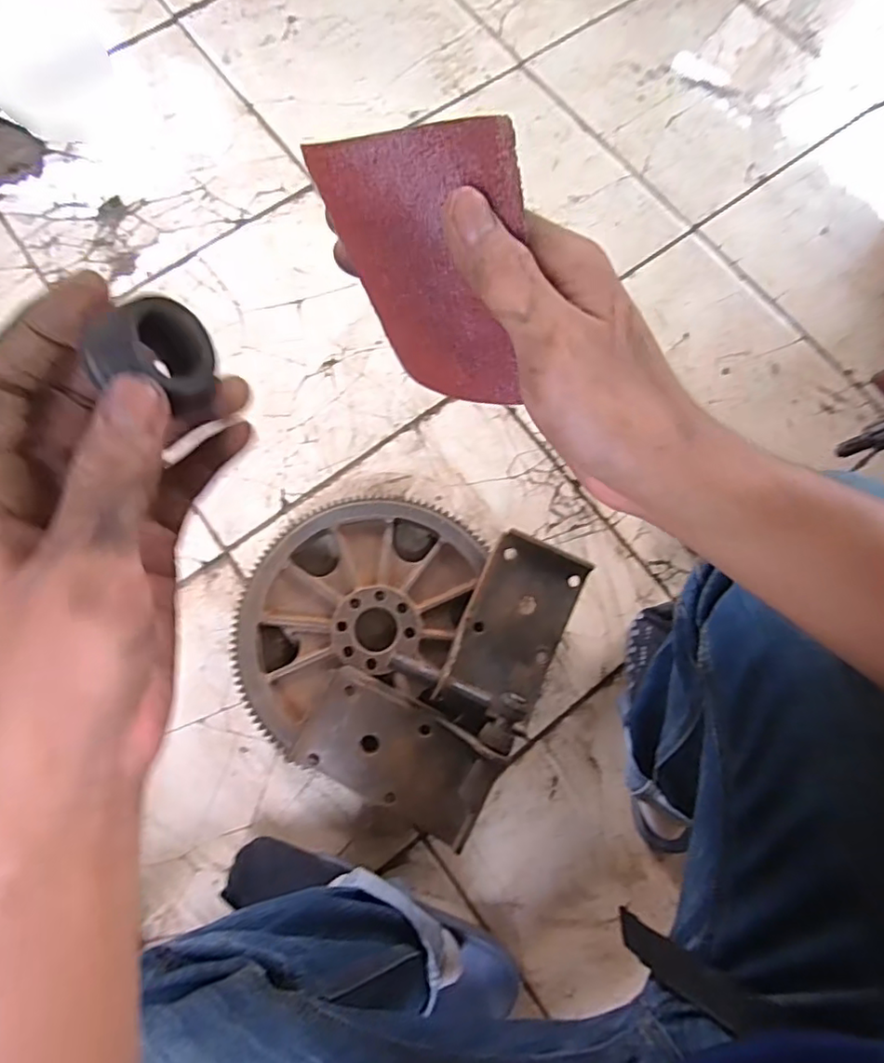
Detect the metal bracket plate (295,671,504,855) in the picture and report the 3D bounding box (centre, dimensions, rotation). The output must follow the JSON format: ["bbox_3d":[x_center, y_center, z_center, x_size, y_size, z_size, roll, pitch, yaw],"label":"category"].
[{"bbox_3d":[-0.046,0.235,0.627,0.197,0.041,0.111,29,76,7],"label":"metal bracket plate"}]

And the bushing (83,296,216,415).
[{"bbox_3d":[-0.085,-0.050,0.174,0.019,0.030,0.031,-9,79,37],"label":"bushing"}]

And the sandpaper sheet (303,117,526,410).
[{"bbox_3d":[-0.003,-0.092,0.219,0.066,0.096,0.015,11,52,23],"label":"sandpaper sheet"}]

